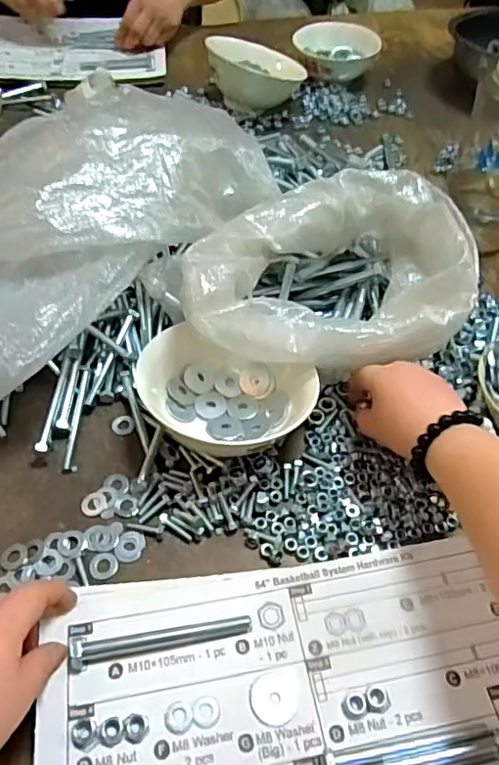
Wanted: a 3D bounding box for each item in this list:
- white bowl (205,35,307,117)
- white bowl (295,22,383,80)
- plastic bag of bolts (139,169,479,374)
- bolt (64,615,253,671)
[{"bbox_3d":[0.010,-0.445,0.815,0.132,0.078,0.132,1,52,-1],"label":"white bowl"},{"bbox_3d":[0.141,-0.517,0.883,0.138,0.057,0.120,-1,52,-3],"label":"white bowl"},{"bbox_3d":[0.067,-0.080,0.489,0.242,0.126,0.167,-10,53,-10],"label":"plastic bag of bolts"},{"bbox_3d":[-0.054,0.160,0.350,0.111,0.020,0.016,-7,52,-7],"label":"bolt"}]

